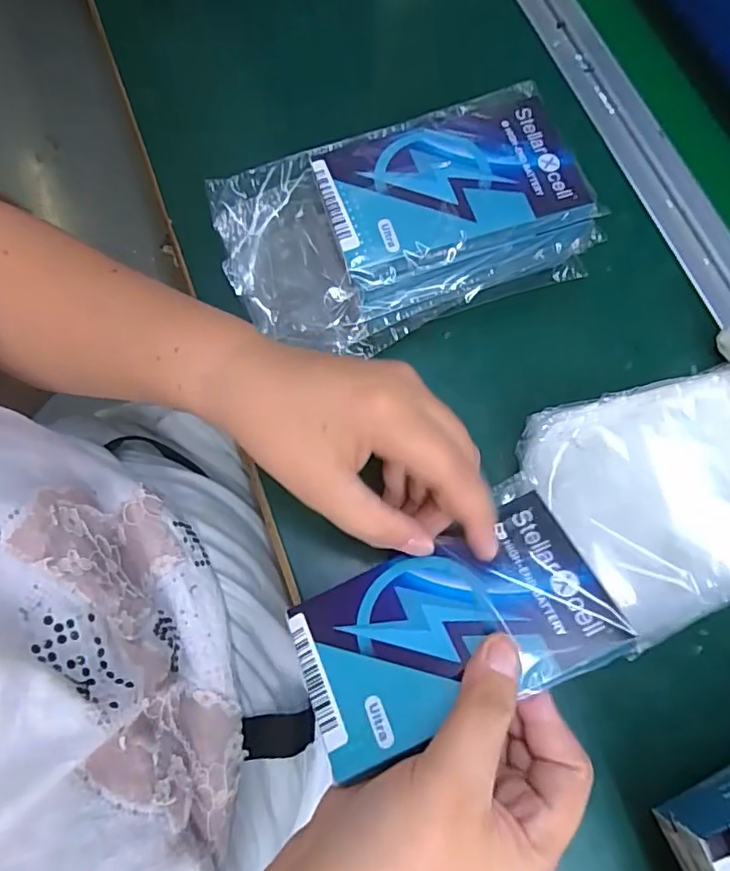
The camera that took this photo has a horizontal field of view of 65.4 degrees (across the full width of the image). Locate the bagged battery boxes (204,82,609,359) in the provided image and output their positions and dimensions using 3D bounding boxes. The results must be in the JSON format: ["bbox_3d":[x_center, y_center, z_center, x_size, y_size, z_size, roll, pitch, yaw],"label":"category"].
[{"bbox_3d":[0.021,-0.114,0.328,0.192,0.072,0.108,-21,75,-8],"label":"bagged battery boxes"}]

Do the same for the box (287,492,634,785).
[{"bbox_3d":[0.035,0.082,0.247,0.130,0.005,0.076,-26,53,0],"label":"box"}]

